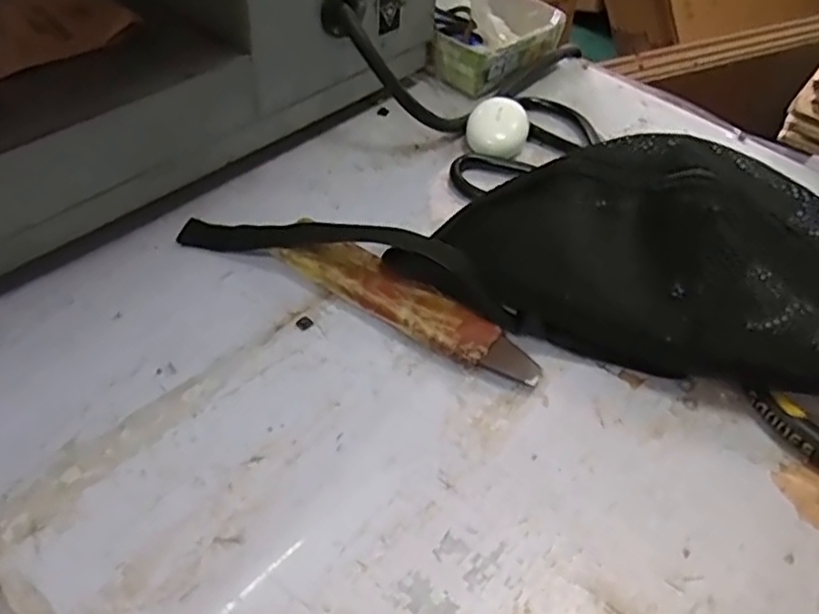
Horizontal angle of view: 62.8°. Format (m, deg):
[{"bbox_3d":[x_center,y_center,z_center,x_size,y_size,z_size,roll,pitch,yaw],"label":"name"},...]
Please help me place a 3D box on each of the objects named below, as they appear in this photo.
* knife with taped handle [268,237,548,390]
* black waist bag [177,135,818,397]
[{"bbox_3d":[-0.003,0.000,0.408,0.175,0.019,0.037,30,53,21],"label":"knife with taped handle"},{"bbox_3d":[0.085,-0.040,0.401,0.450,0.090,0.143,22,51,16],"label":"black waist bag"}]

